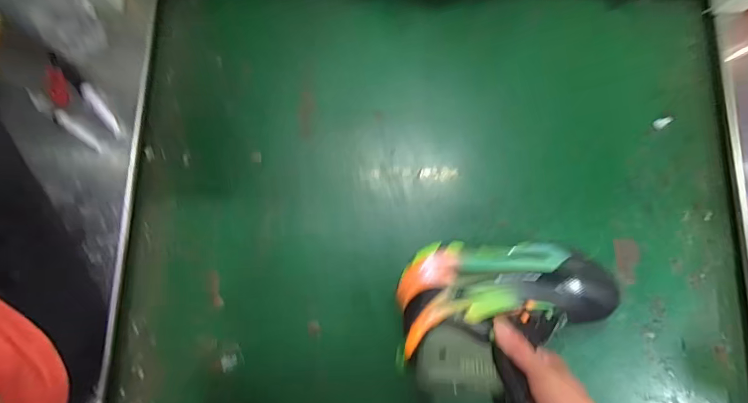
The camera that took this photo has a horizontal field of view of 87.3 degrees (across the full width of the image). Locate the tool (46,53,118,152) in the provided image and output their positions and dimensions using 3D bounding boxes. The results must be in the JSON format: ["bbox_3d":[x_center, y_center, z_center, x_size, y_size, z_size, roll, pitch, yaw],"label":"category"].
[{"bbox_3d":[-0.422,-0.139,0.546,0.067,0.009,0.159,-39,81,-5],"label":"tool"}]

